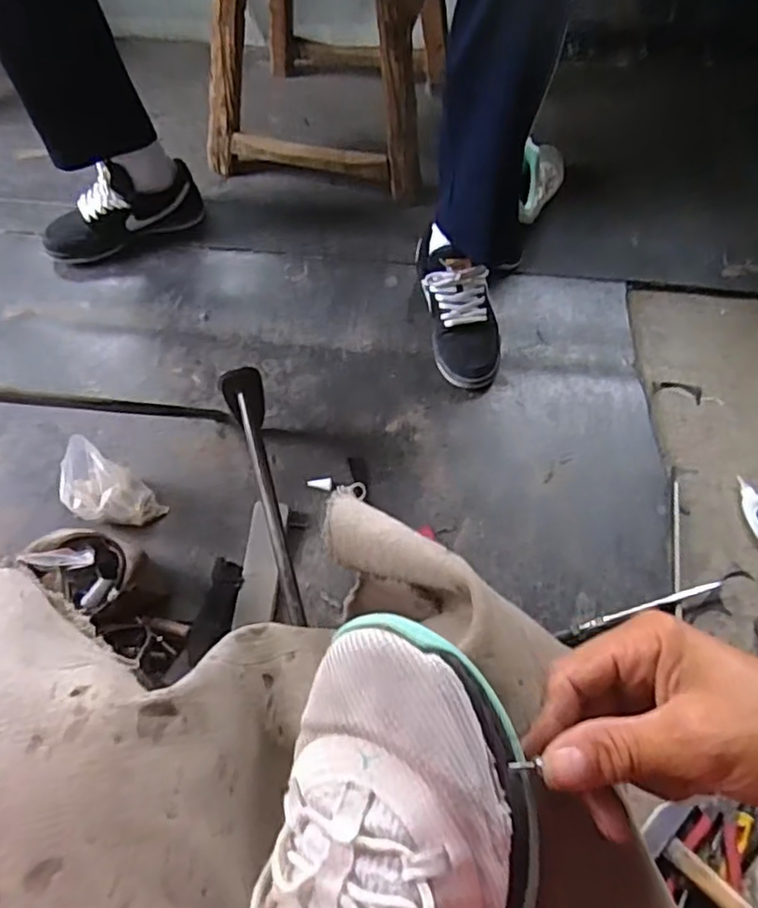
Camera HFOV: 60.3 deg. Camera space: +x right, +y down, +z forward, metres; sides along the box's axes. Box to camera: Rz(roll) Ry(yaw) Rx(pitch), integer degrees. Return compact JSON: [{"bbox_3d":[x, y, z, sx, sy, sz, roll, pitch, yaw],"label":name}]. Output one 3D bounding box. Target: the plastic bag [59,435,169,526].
[{"bbox_3d":[-0.347,0.049,0.826,0.114,0.091,0.084,35,69,17],"label":"plastic bag"}]

